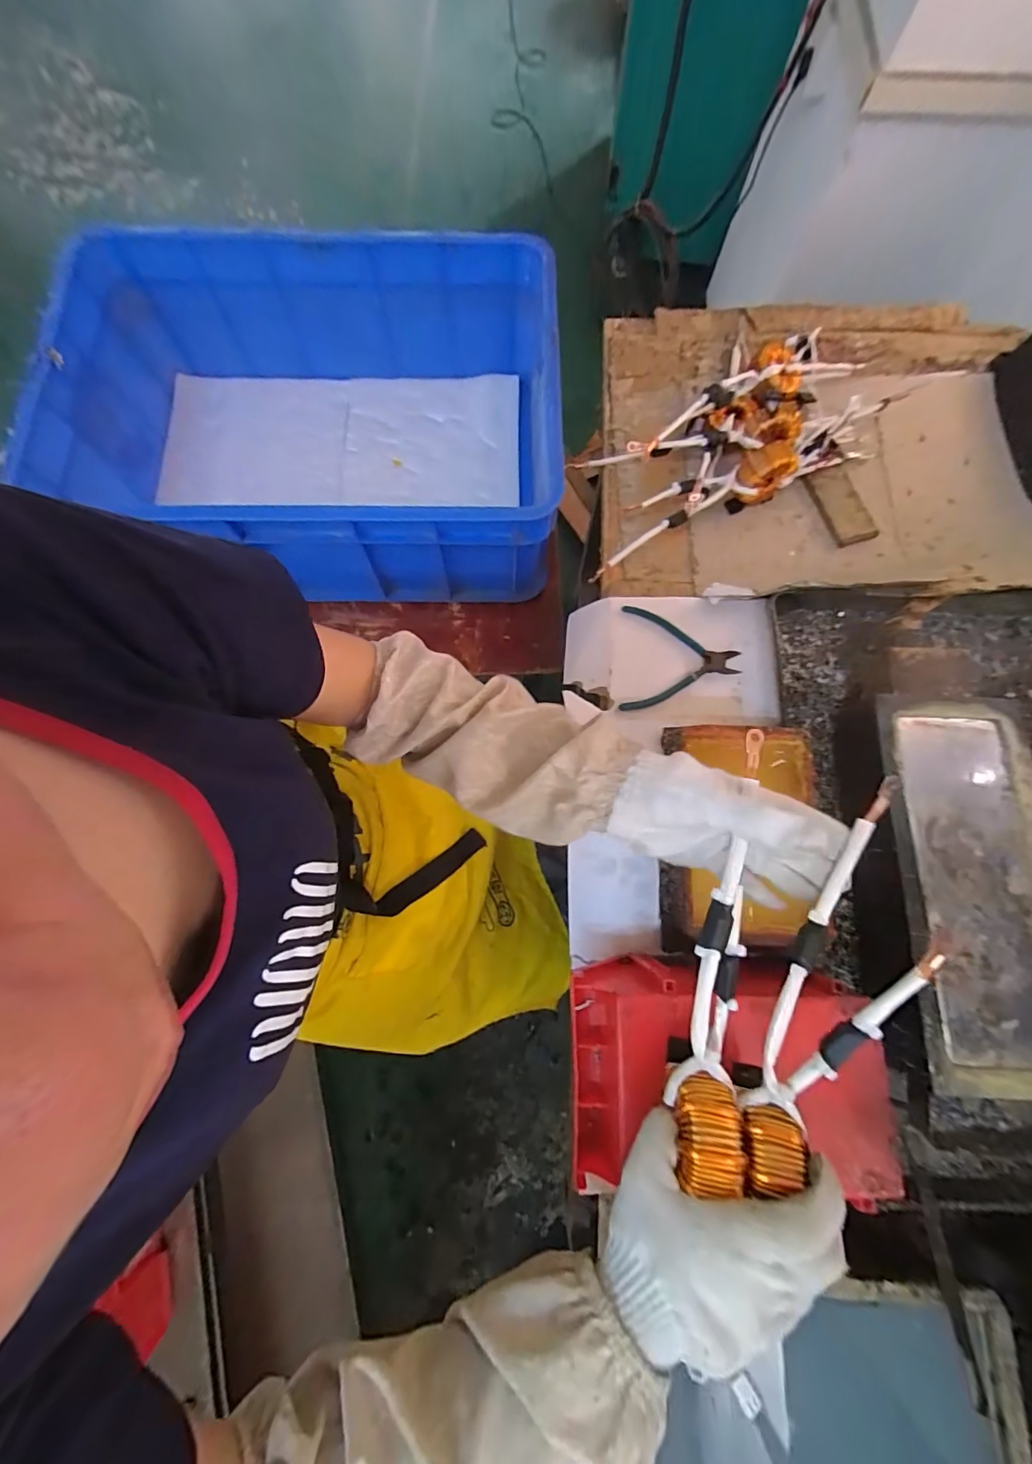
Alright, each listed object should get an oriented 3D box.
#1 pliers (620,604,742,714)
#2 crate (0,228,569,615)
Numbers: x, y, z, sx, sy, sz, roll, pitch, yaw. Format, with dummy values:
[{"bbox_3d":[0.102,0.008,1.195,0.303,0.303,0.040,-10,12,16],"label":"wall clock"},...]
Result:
[{"bbox_3d":[0.189,-0.083,0.575,0.132,0.008,0.122,3,75,0],"label":"pliers"},{"bbox_3d":[-0.261,-0.410,0.682,0.609,0.206,0.410,2,75,0],"label":"crate"}]

